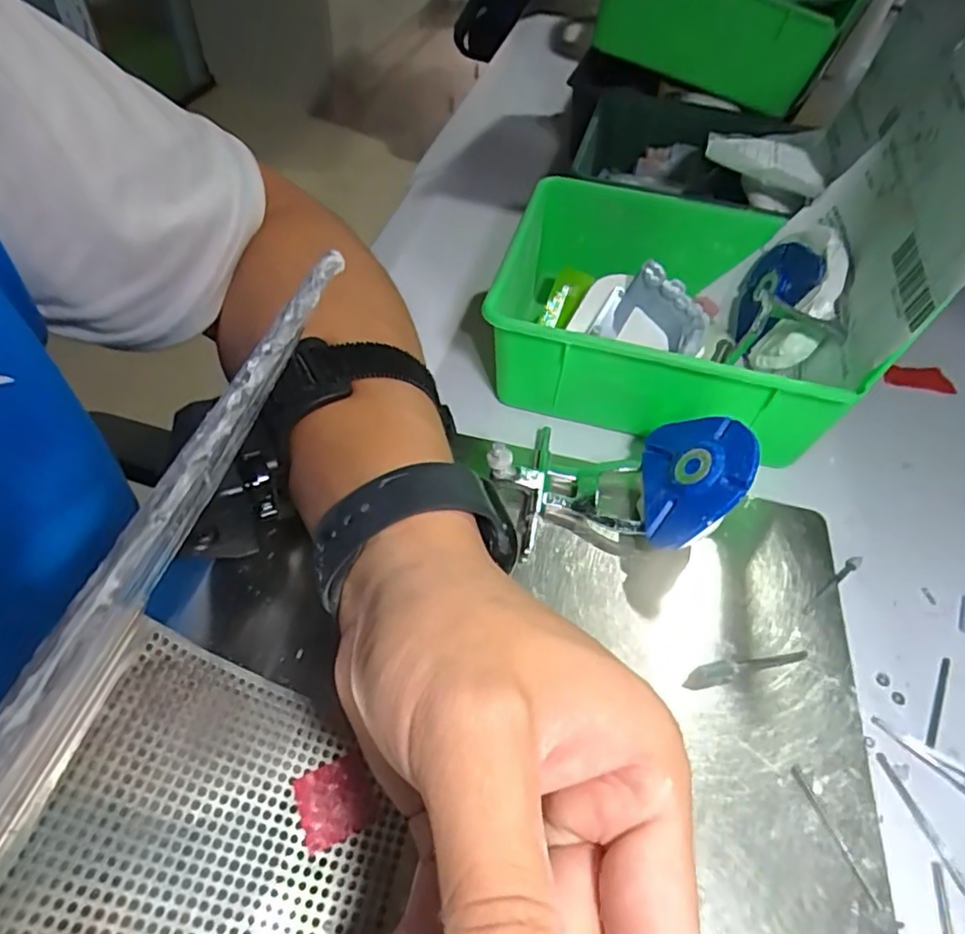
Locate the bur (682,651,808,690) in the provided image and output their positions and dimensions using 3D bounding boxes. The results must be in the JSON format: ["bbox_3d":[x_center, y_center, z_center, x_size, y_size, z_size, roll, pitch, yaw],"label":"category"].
[{"bbox_3d":[0.104,0.078,0.236,0.054,0.004,0.008,-9,52,-11],"label":"bur"}]

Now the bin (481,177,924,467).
[{"bbox_3d":[0.098,-0.087,0.335,0.169,0.064,0.163,12,50,5],"label":"bin"}]

